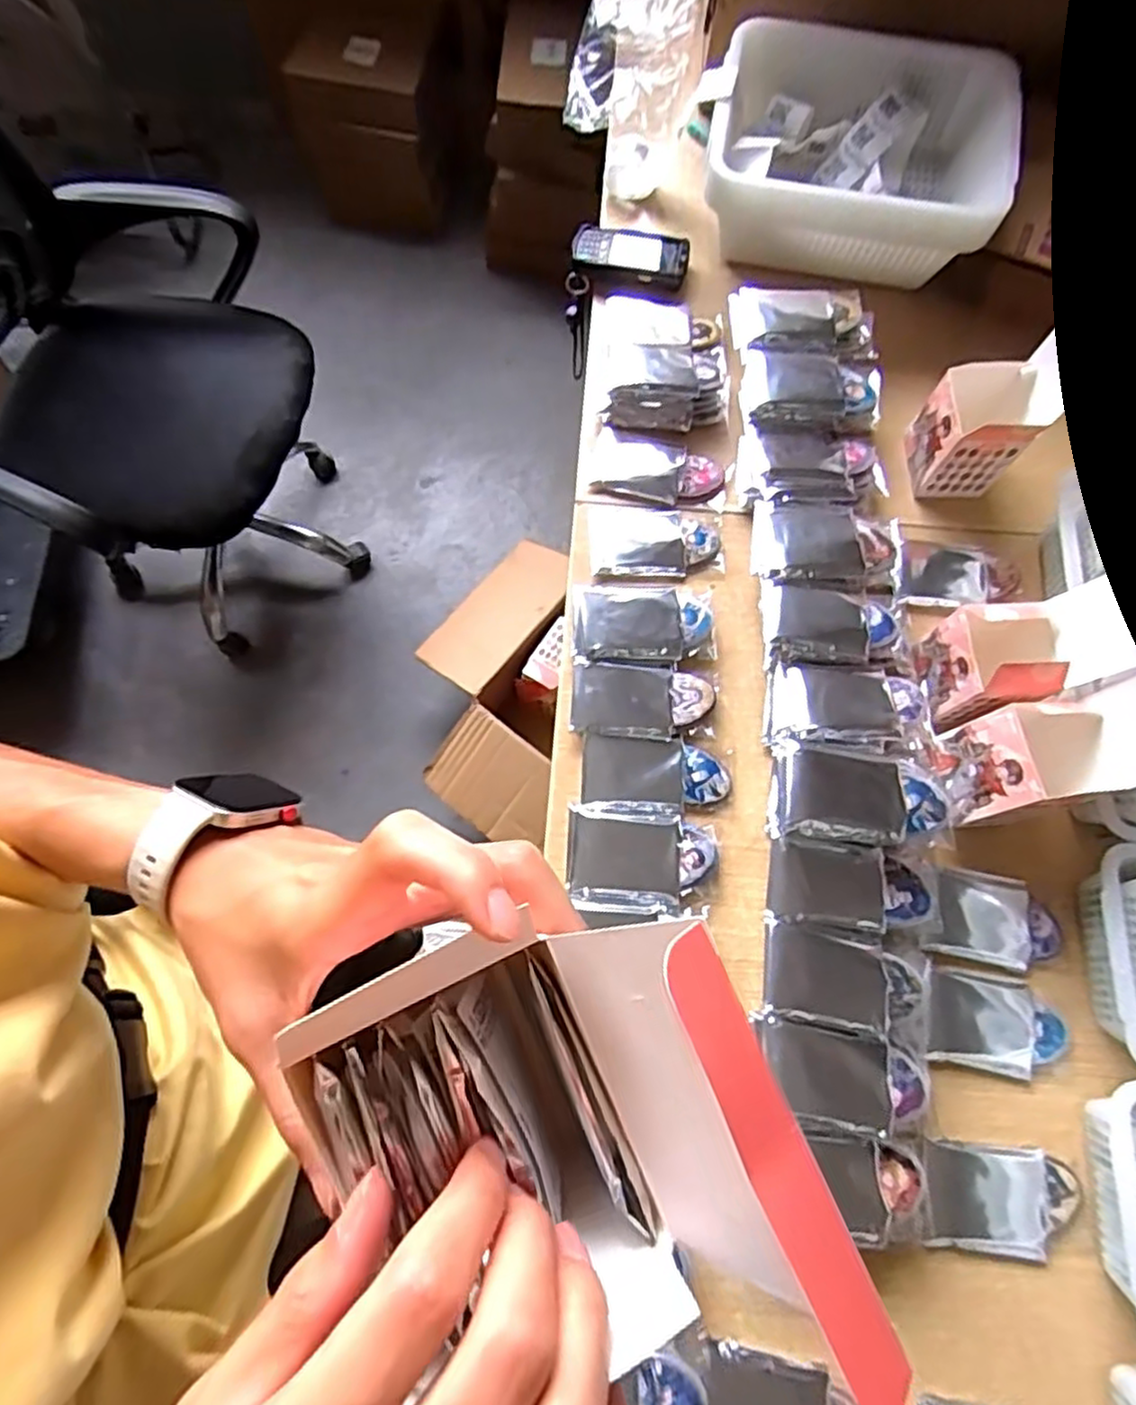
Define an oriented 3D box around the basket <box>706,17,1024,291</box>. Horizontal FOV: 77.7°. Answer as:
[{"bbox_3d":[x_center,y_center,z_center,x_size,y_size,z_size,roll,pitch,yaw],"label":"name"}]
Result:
[{"bbox_3d":[0.329,-0.632,0.846,0.335,0.156,0.231,10,72,1],"label":"basket"}]

